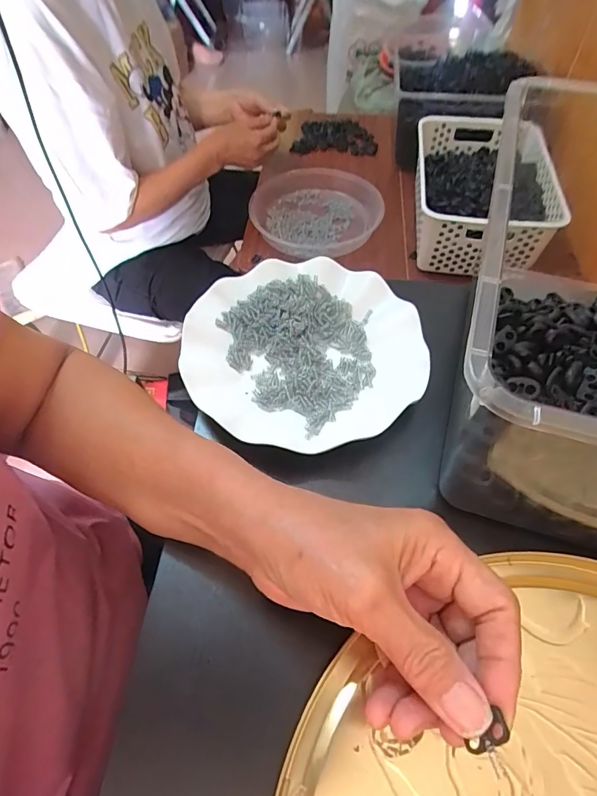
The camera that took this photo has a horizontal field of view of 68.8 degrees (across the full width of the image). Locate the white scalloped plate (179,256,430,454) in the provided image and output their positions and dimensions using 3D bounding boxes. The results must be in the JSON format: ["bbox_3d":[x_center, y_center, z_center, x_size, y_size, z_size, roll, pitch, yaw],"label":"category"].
[{"bbox_3d":[0.004,-0.040,0.343,0.178,0.031,0.171,-1,55,1],"label":"white scalloped plate"}]

